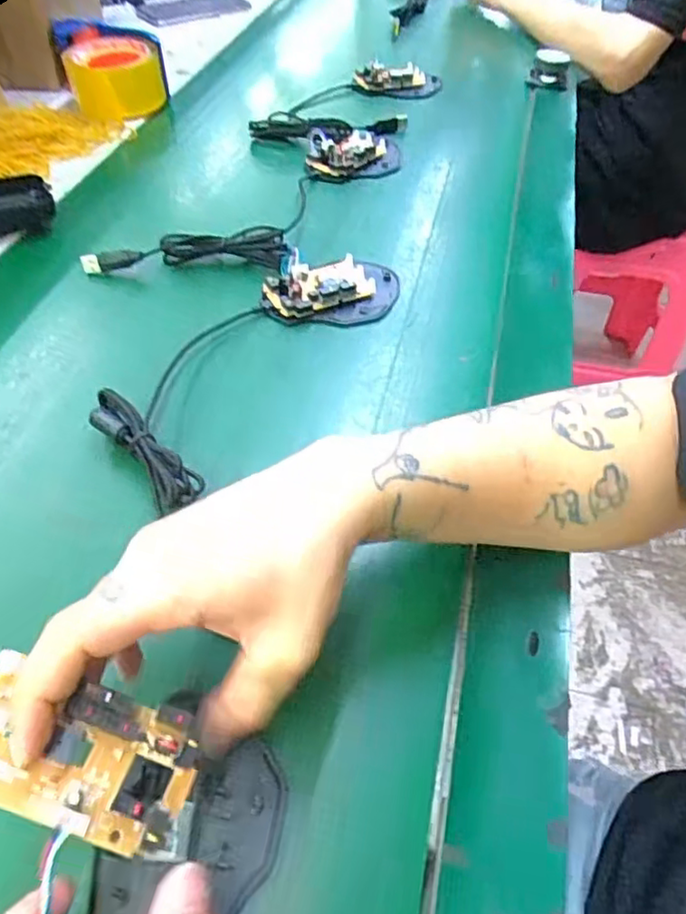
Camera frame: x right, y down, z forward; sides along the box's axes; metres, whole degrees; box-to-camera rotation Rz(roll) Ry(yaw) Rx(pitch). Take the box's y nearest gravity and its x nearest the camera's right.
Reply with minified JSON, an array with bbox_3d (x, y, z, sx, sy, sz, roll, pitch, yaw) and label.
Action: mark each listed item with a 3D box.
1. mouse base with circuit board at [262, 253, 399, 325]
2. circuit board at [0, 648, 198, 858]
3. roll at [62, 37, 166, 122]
[{"bbox_3d":[-0.009,-0.133,0.498,0.104,0.017,0.073,-2,50,-5],"label":"mouse base with circuit board"},{"bbox_3d":[-0.091,0.102,0.222,0.077,0.009,0.045,25,60,-8],"label":"circuit board"},{"bbox_3d":[-0.266,-0.439,0.750,0.097,0.069,0.097,-13,52,-14],"label":"roll"}]

